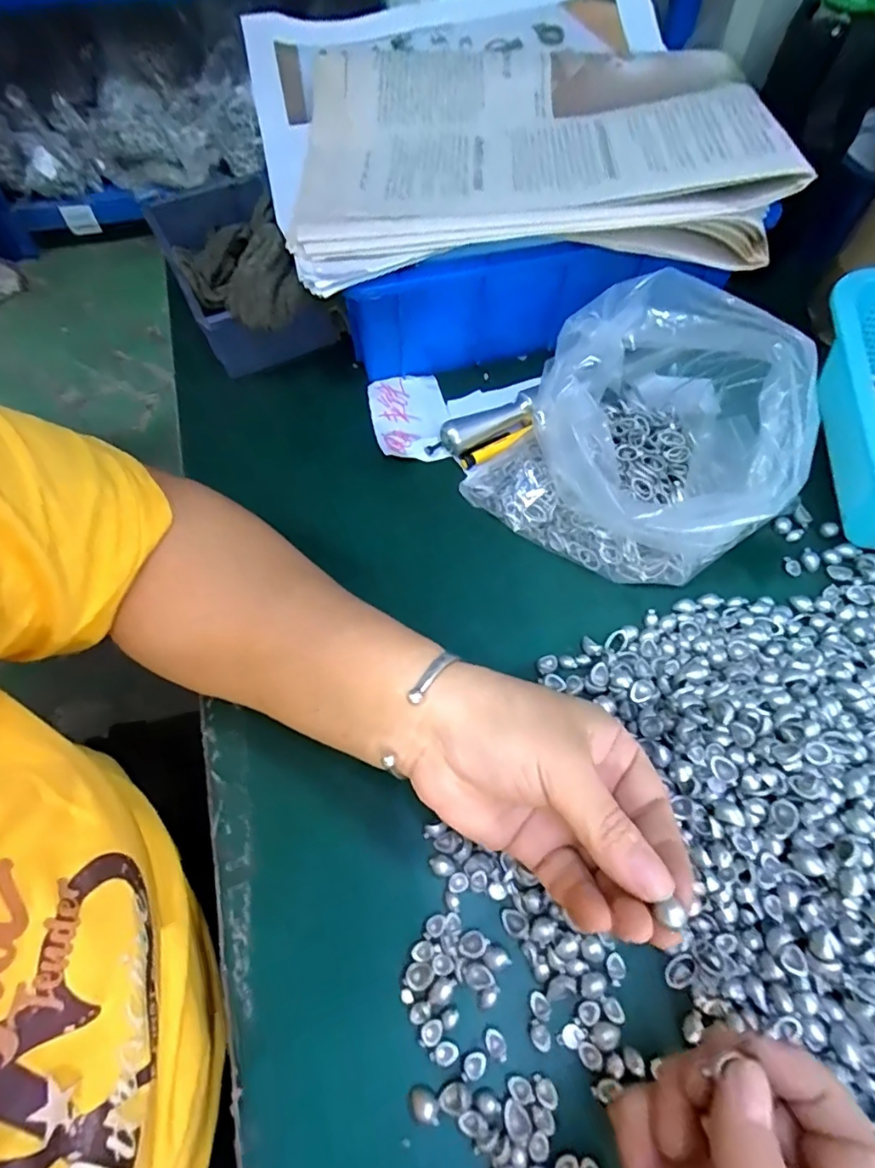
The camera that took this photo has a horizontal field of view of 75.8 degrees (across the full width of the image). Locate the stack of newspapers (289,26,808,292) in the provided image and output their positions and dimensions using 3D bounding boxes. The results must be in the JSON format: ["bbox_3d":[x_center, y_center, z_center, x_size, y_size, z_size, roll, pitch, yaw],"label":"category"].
[{"bbox_3d":[0.047,-0.285,0.357,0.289,0.042,0.226,-2,62,-1],"label":"stack of newspapers"}]

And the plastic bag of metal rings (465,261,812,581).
[{"bbox_3d":[0.124,-0.085,0.319,0.153,0.089,0.156,39,70,18],"label":"plastic bag of metal rings"}]

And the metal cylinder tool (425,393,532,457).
[{"bbox_3d":[0.029,-0.103,0.371,0.071,0.017,0.019,-27,66,-12],"label":"metal cylinder tool"}]

